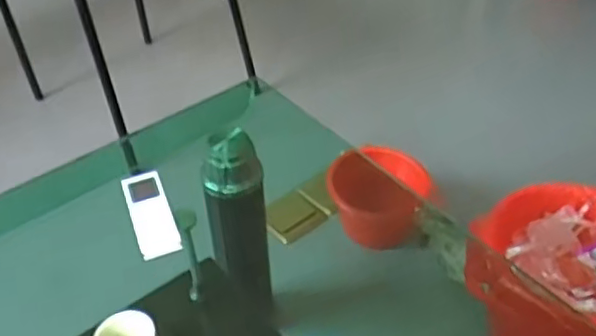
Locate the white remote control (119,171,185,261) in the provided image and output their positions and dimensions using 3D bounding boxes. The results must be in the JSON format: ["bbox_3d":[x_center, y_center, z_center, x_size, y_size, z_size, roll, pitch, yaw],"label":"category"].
[{"bbox_3d":[-0.172,0.053,0.726,0.045,0.021,0.120,-17,45,-15],"label":"white remote control"}]

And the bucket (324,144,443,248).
[{"bbox_3d":[0.167,0.055,1.208,0.172,0.161,0.153,-24,47,-21],"label":"bucket"}]

